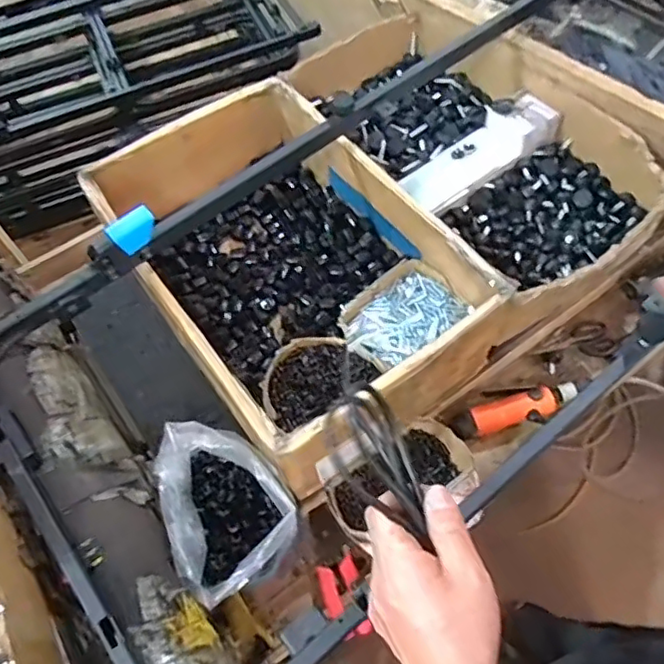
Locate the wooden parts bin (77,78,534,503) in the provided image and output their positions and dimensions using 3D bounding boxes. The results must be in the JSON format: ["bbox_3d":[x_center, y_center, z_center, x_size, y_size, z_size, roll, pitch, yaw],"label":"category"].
[{"bbox_3d":[-0.061,-0.099,0.853,0.348,0.160,0.531,-32,63,-14],"label":"wooden parts bin"}]

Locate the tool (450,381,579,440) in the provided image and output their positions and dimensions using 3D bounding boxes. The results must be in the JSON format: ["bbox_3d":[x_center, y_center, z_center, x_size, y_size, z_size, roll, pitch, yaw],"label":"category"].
[{"bbox_3d":[0.253,0.113,0.842,0.175,0.039,0.048,-14,60,-4],"label":"tool"}]

